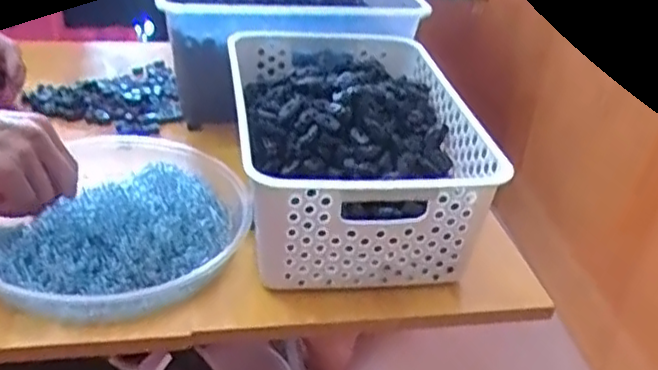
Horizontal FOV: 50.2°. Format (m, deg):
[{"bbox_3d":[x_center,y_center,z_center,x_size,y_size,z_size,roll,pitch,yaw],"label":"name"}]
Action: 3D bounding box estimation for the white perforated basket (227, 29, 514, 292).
[{"bbox_3d":[0.017,-0.039,0.661,0.198,0.112,0.302,-2,31,-11],"label":"white perforated basket"}]

